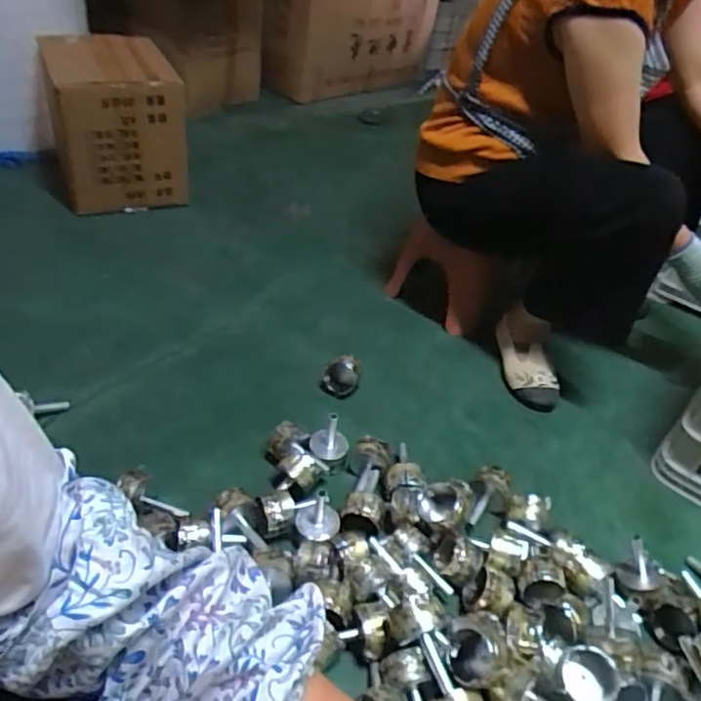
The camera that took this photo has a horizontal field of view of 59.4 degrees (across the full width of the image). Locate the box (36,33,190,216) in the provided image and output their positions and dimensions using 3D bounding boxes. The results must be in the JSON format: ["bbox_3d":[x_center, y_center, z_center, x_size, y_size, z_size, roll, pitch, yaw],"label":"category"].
[{"bbox_3d":[-0.613,-0.596,1.608,0.294,0.352,0.419,-10,43,-21],"label":"box"}]

